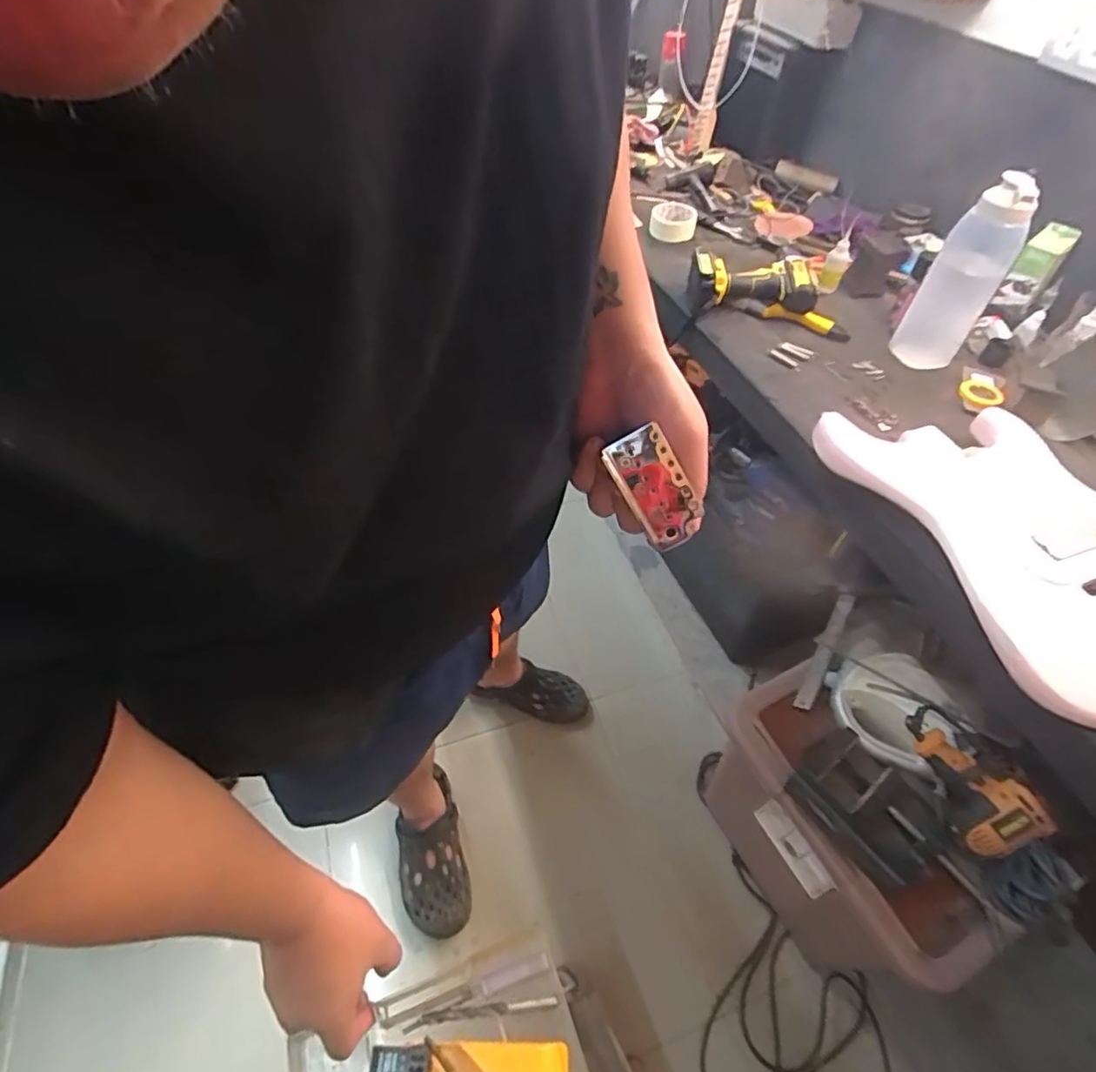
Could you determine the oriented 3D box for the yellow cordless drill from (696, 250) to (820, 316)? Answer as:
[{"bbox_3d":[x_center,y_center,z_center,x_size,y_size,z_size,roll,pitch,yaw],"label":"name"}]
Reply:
[{"bbox_3d":[0.352,-0.438,1.039,0.200,0.071,0.103,9,50,3],"label":"yellow cordless drill"}]

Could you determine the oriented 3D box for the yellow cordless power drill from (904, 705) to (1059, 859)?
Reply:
[{"bbox_3d":[0.569,0.337,0.821,0.066,0.094,0.194,-28,75,-25],"label":"yellow cordless power drill"}]

